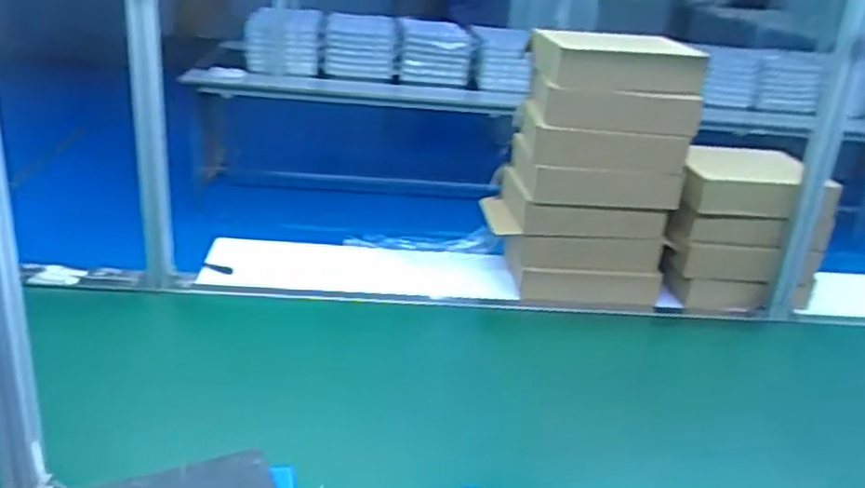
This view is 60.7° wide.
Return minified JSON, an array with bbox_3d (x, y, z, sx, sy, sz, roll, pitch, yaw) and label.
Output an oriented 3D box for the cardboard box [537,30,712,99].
[{"bbox_3d":[0.424,-0.417,1.685,0.347,0.110,0.230,-1,23,-11],"label":"cardboard box"}]

